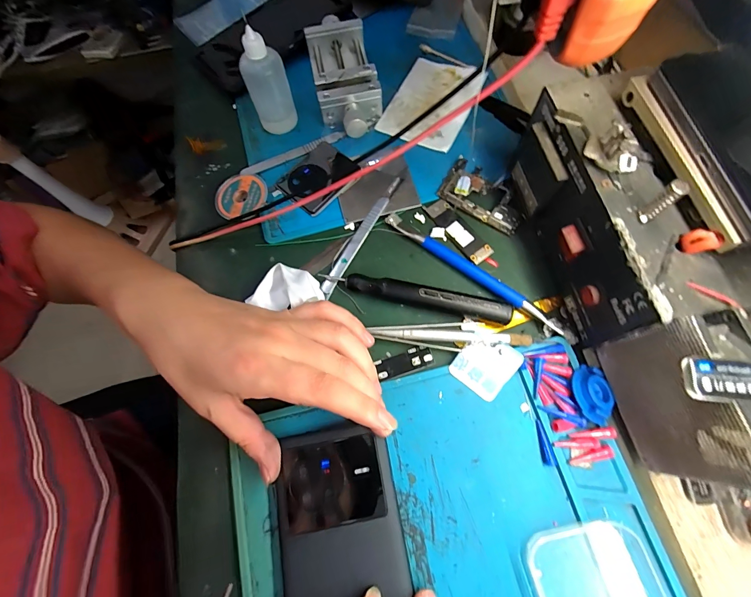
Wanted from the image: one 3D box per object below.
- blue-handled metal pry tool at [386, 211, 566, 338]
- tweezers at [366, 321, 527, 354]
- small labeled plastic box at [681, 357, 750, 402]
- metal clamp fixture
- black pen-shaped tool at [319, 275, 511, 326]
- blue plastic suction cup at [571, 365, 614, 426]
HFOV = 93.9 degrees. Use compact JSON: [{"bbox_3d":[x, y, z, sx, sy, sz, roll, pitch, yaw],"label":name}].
[{"bbox_3d":[0.074,-0.024,0.274,0.153,0.007,0.017,38,76,15],"label":"blue-handled metal pry tool"},{"bbox_3d":[0.053,0.027,0.254,0.108,0.009,0.020,-2,69,2],"label":"tweezers"},{"bbox_3d":[0.163,0.037,0.158,0.042,0.006,0.018,0,70,3],"label":"small labeled plastic box"},{"bbox_3d":[-0.031,-0.211,0.329,0.055,0.030,0.124,-13,70,-2],"label":"metal clamp fixture"},{"bbox_3d":[0.030,-0.003,0.264,0.139,0.015,0.014,13,71,7],"label":"black pen-shaped tool"},{"bbox_3d":[0.144,0.063,0.232,0.024,0.009,0.036,5,70,4],"label":"blue plastic suction cup"}]

